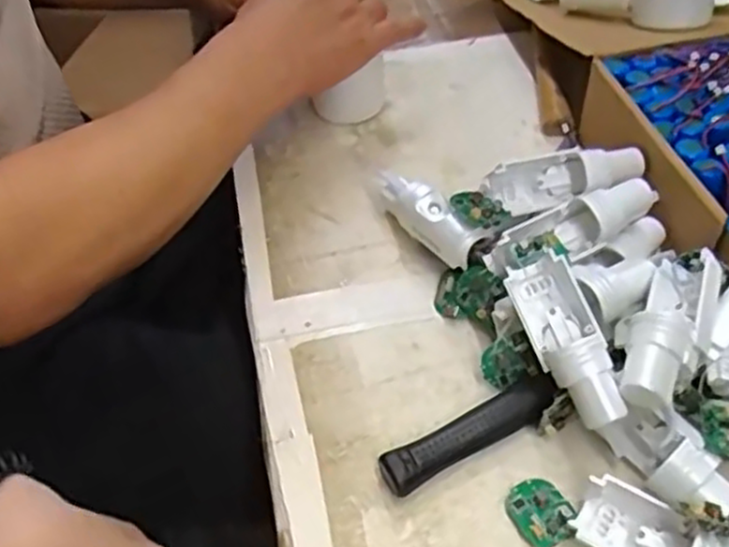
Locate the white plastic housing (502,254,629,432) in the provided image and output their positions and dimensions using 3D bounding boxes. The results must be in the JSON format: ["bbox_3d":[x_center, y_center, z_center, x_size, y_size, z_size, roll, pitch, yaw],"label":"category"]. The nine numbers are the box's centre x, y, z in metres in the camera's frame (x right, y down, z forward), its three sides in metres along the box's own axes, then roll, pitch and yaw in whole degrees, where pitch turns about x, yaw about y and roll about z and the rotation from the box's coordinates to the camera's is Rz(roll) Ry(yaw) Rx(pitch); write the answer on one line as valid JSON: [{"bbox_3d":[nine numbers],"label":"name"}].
[{"bbox_3d":[0.106,0.034,0.393,0.035,0.031,0.093,-15,50,-11],"label":"white plastic housing"}]

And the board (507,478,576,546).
[{"bbox_3d":[0.088,0.118,0.377,0.028,0.006,0.035,-17,50,-13],"label":"board"}]

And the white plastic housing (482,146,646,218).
[{"bbox_3d":[0.127,-0.060,0.481,0.098,0.034,0.023,-12,48,8],"label":"white plastic housing"}]

